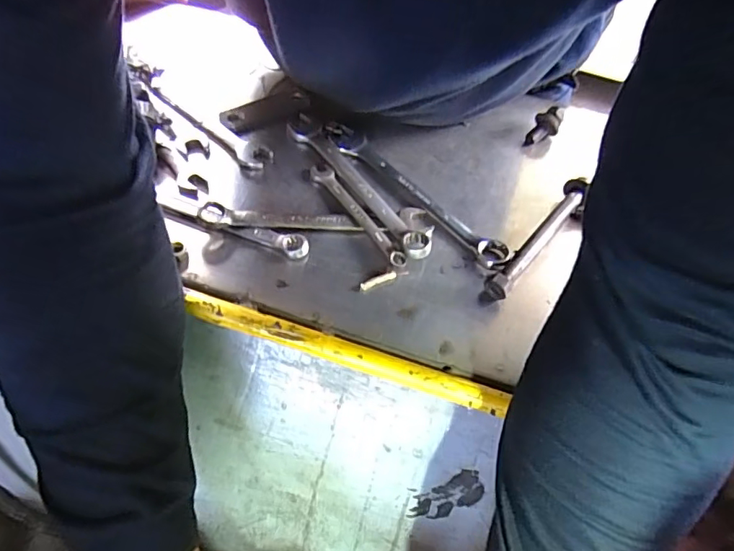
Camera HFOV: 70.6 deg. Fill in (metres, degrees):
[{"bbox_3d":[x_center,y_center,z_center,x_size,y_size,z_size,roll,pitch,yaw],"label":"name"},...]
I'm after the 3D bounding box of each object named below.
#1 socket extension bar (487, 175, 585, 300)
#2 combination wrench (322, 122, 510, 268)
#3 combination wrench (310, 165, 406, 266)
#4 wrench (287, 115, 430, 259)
[{"bbox_3d":[0.130,-0.029,0.391,0.017,0.021,0.129,36,60,19],"label":"socket extension bar"},{"bbox_3d":[0.034,-0.069,0.414,0.185,0.014,0.027,40,62,21],"label":"combination wrench"},{"bbox_3d":[-0.008,-0.047,0.390,0.014,0.005,0.110,-29,63,-22],"label":"combination wrench"},{"bbox_3d":[-0.010,-0.073,0.407,0.025,0.006,0.169,-29,62,-22],"label":"wrench"}]

